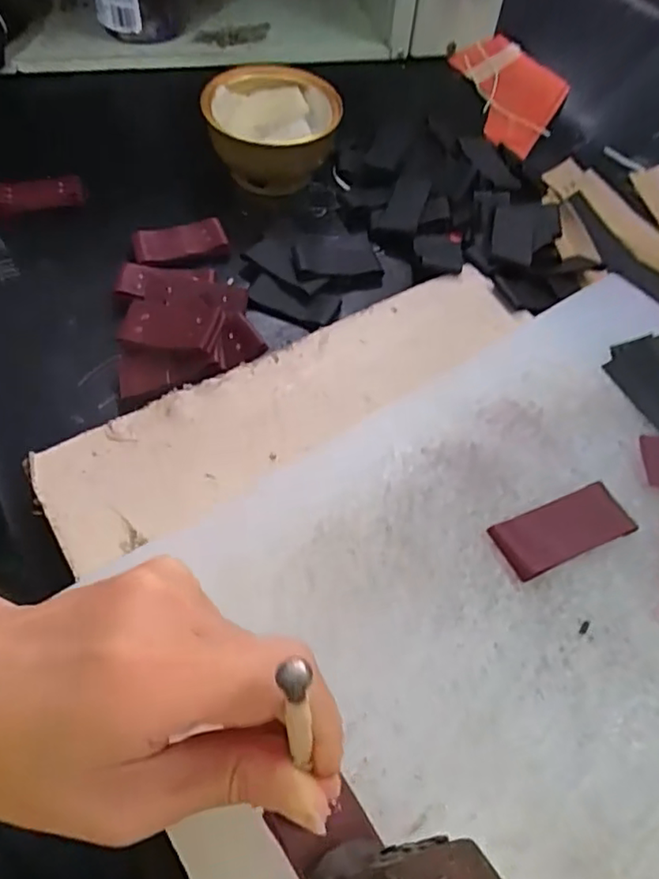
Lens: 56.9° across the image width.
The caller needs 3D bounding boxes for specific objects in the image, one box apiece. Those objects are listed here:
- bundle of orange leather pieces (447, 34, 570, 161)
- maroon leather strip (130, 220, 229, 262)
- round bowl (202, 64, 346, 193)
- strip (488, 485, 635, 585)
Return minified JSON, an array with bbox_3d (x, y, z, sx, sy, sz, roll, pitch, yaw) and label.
[{"bbox_3d":[0.172,-0.330,0.574,0.085,0.014,0.167,-8,62,1],"label":"bundle of orange leather pieces"},{"bbox_3d":[-0.102,-0.135,0.414,0.061,0.007,0.023,-17,81,-13],"label":"maroon leather strip"},{"bbox_3d":[-0.041,-0.229,0.450,0.092,0.051,0.094,1,57,-2],"label":"round bowl"},{"bbox_3d":[0.103,0.040,0.269,0.060,0.006,0.027,-19,60,-15],"label":"strip"}]

